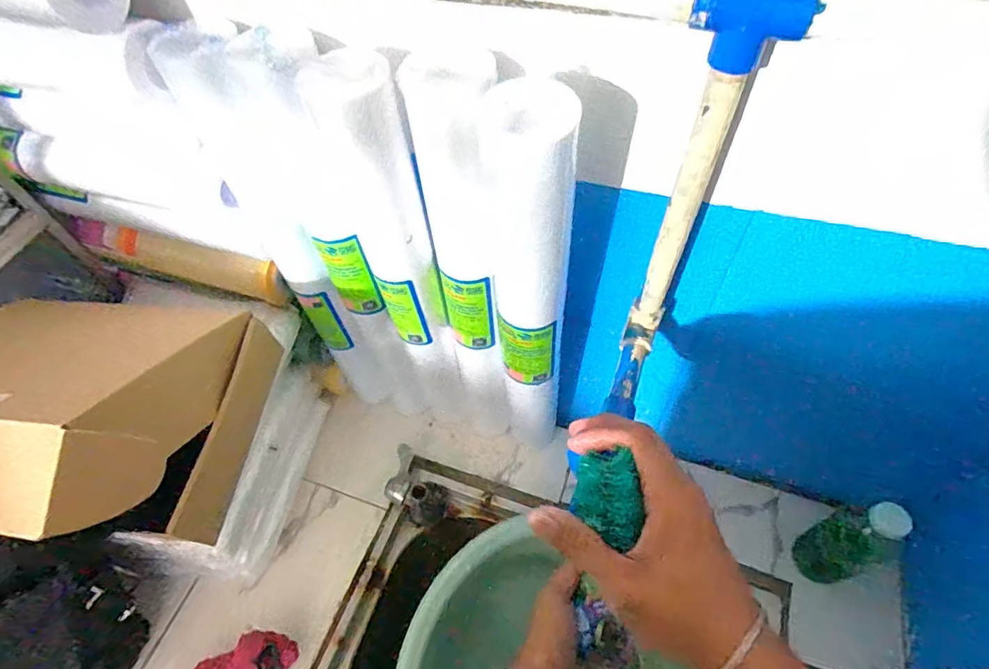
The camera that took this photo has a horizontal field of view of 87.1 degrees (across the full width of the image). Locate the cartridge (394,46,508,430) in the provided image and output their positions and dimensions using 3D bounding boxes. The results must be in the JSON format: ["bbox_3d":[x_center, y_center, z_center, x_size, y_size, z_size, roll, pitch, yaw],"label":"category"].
[{"bbox_3d":[-0.013,-0.028,0.514,0.072,0.471,0.061,22,61,18],"label":"cartridge"}]

